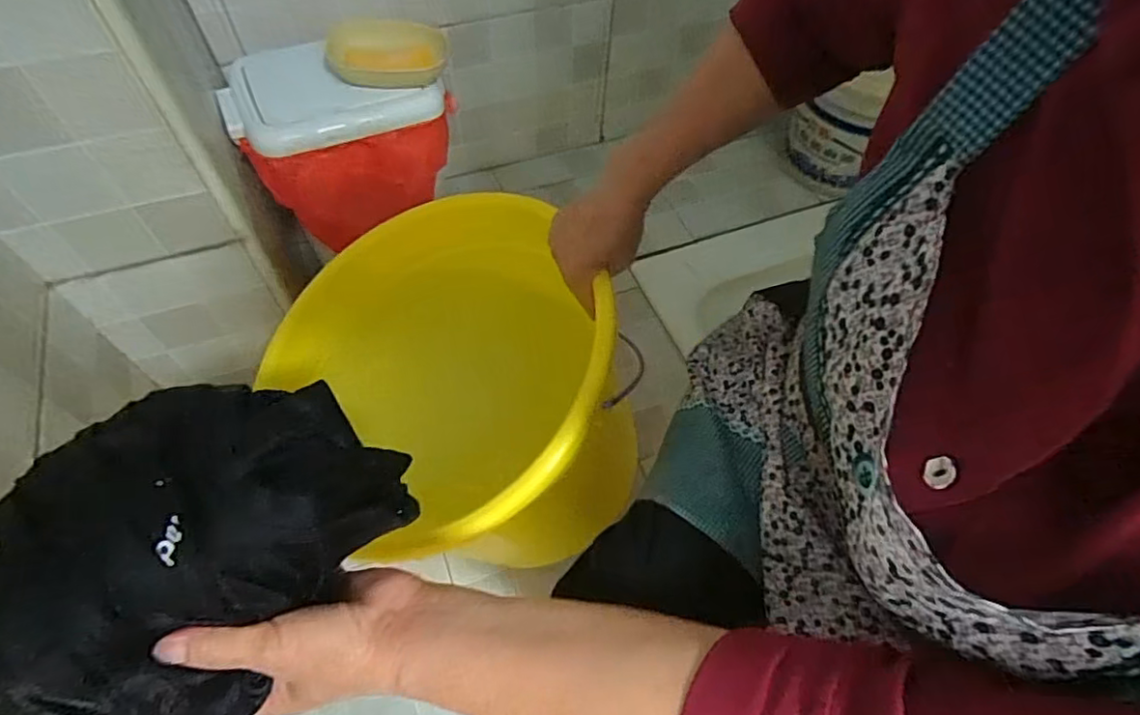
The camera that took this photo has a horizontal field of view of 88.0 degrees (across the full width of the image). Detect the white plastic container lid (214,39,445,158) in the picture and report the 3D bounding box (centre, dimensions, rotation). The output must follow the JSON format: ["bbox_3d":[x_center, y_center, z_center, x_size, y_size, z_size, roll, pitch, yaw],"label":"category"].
[{"bbox_3d":[-0.313,-0.349,0.766,0.260,0.039,0.178,-24,62,-18],"label":"white plastic container lid"}]

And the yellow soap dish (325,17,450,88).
[{"bbox_3d":[-0.235,-0.392,0.759,0.151,0.040,0.095,-11,59,-11],"label":"yellow soap dish"}]

